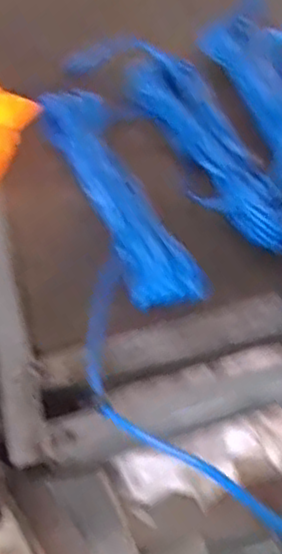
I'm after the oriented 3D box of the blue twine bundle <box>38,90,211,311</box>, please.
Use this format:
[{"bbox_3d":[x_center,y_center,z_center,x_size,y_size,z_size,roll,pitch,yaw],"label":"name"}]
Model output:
[{"bbox_3d":[-0.031,-0.111,0.857,0.087,0.067,0.350,-21,54,-10],"label":"blue twine bundle"}]

